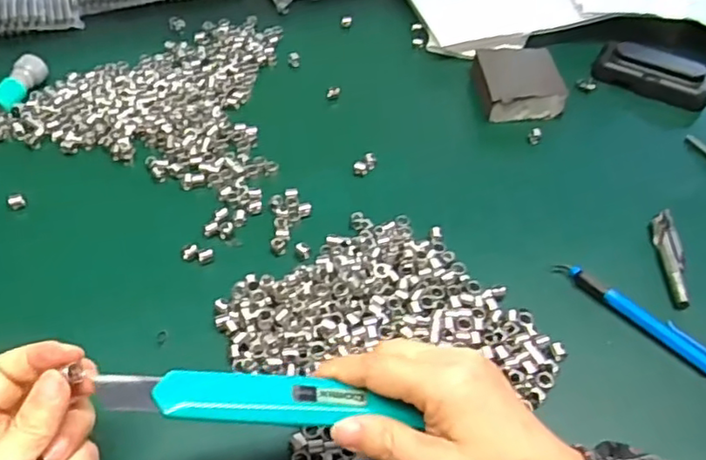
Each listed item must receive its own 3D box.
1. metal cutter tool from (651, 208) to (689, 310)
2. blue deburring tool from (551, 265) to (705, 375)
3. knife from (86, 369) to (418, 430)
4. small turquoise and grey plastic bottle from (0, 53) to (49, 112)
[{"bbox_3d":[0.229,0.018,0.447,0.013,0.013,0.086,6,49,4],"label":"metal cutter tool"},{"bbox_3d":[0.189,0.056,0.408,0.011,0.014,0.126,-34,58,-27],"label":"blue deburring tool"},{"bbox_3d":[-0.043,0.076,0.288,0.137,0.010,0.025,6,49,-10],"label":"knife"},{"bbox_3d":[-0.292,-0.130,0.546,0.021,0.019,0.061,11,49,8],"label":"small turquoise and grey plastic bottle"}]

